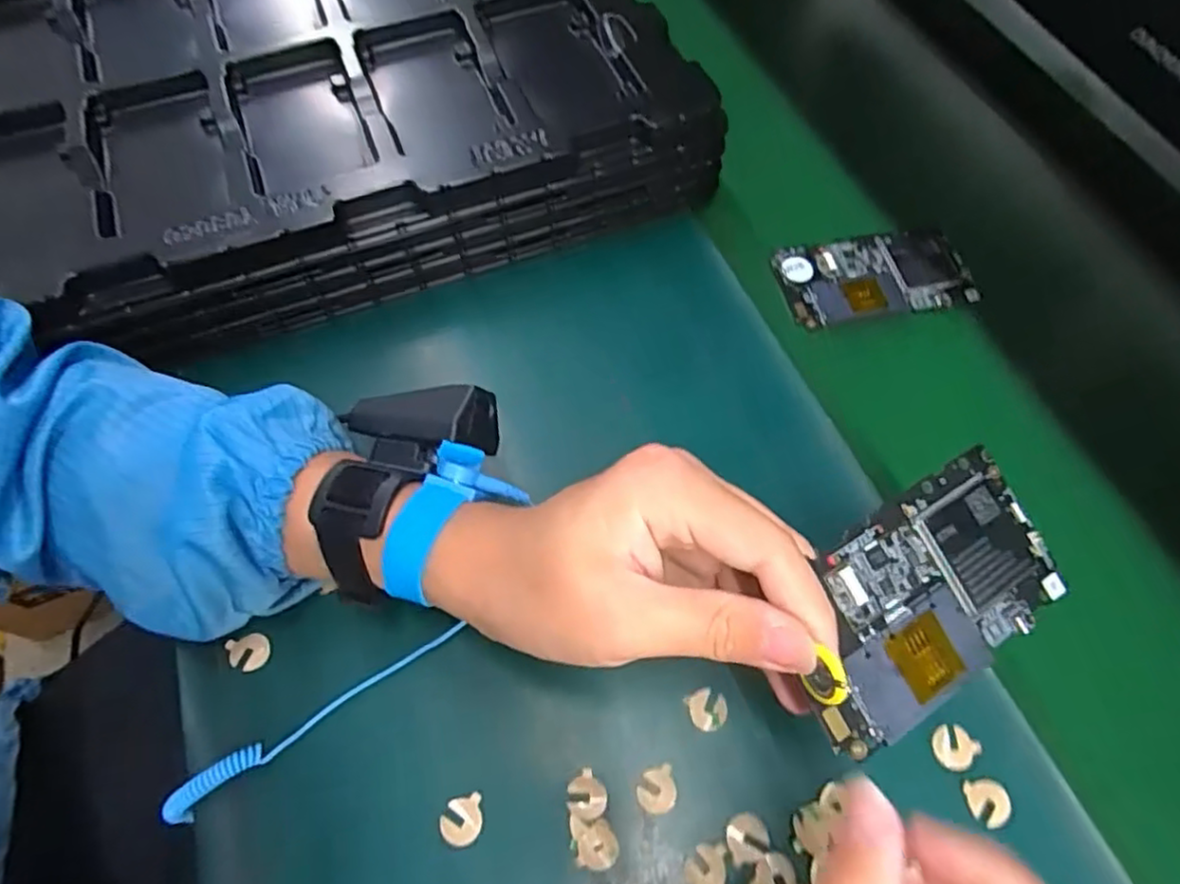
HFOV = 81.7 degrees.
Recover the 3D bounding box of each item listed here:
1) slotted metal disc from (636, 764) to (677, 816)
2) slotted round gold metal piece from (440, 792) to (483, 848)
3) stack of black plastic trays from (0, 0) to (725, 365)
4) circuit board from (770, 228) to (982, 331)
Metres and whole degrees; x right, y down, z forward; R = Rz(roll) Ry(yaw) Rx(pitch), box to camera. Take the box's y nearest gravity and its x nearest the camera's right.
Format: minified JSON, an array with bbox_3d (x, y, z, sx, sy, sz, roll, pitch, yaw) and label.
[{"bbox_3d":[0.030,0.154,0.300,0.018,0.004,0.018,1,62,-3],"label":"slotted metal disc"},{"bbox_3d":[-0.056,0.164,0.294,0.017,0.004,0.019,-5,63,-6],"label":"slotted round gold metal piece"},{"bbox_3d":[-0.224,-0.219,0.451,0.544,0.086,0.318,-16,64,-11],"label":"stack of black plastic trays"},{"bbox_3d":[0.187,-0.108,0.447,0.124,0.009,0.065,-8,63,-8],"label":"circuit board"}]

